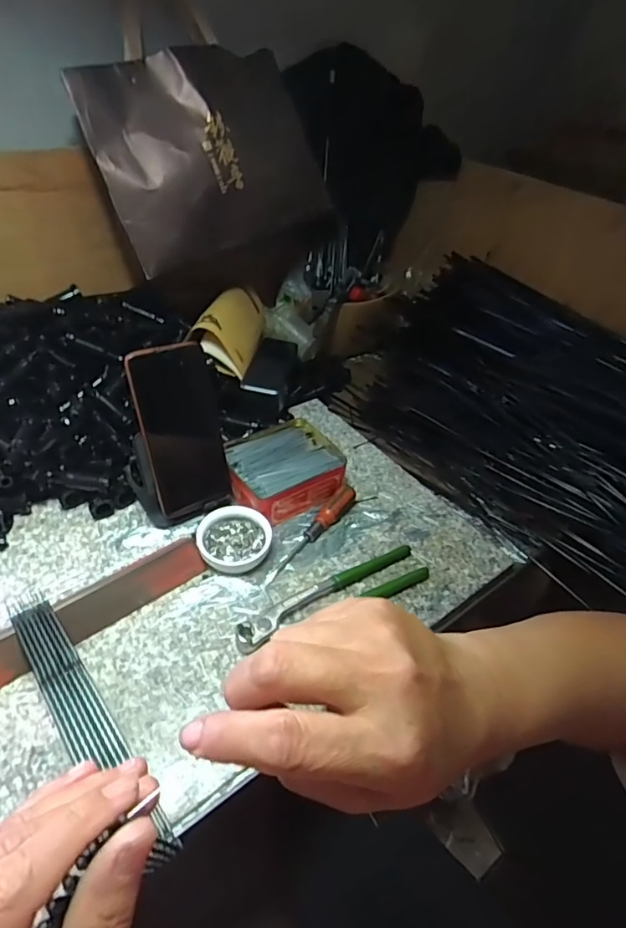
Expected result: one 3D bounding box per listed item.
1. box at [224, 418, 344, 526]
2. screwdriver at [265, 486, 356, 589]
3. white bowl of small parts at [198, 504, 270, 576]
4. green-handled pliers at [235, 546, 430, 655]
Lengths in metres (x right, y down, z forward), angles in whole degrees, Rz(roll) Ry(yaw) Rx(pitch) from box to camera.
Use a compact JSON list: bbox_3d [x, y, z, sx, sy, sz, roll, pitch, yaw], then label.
[{"bbox_3d":[-0.033,0.008,0.579,0.130,0.045,0.109,-25,50,-30],"label":"box"},{"bbox_3d":[-0.002,0.072,0.530,0.018,0.023,0.147,30,47,24],"label":"screwdriver"},{"bbox_3d":[-0.079,0.078,0.511,0.072,0.026,0.068,3,42,-3],"label":"white bowl of small parts"},{"bbox_3d":[0.021,0.123,0.479,0.200,0.018,0.039,-17,47,-24],"label":"green-handled pliers"}]

